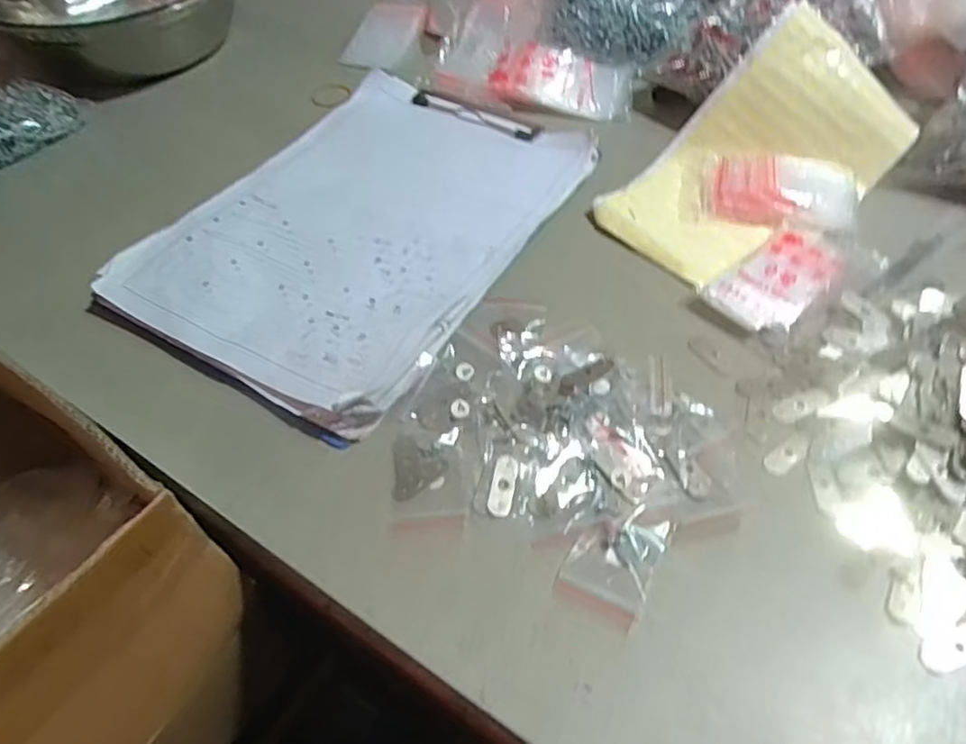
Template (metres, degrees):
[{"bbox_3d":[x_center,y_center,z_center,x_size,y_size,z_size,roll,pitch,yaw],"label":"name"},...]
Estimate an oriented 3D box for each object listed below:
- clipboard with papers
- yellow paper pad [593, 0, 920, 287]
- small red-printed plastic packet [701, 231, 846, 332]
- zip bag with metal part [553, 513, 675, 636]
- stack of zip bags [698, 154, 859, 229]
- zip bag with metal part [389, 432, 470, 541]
[{"bbox_3d":[-0.078,-0.110,0.452,0.211,0.023,0.296,24,57,20],"label":"clipboard with papers"},{"bbox_3d":[0.188,-0.145,0.461,0.216,0.068,0.120,-44,62,-7],"label":"yellow paper pad"},{"bbox_3d":[0.181,-0.057,0.412,0.083,0.016,0.050,-38,60,-24],"label":"small red-printed plastic packet"},{"bbox_3d":[0.061,0.087,0.313,0.039,0.004,0.054,22,57,19],"label":"zip bag with metal part"},{"bbox_3d":[0.205,-0.128,0.461,0.105,0.016,0.061,7,53,8],"label":"stack of zip bags"},{"bbox_3d":[-0.027,0.058,0.343,0.039,0.004,0.059,-1,52,2],"label":"zip bag with metal part"}]

